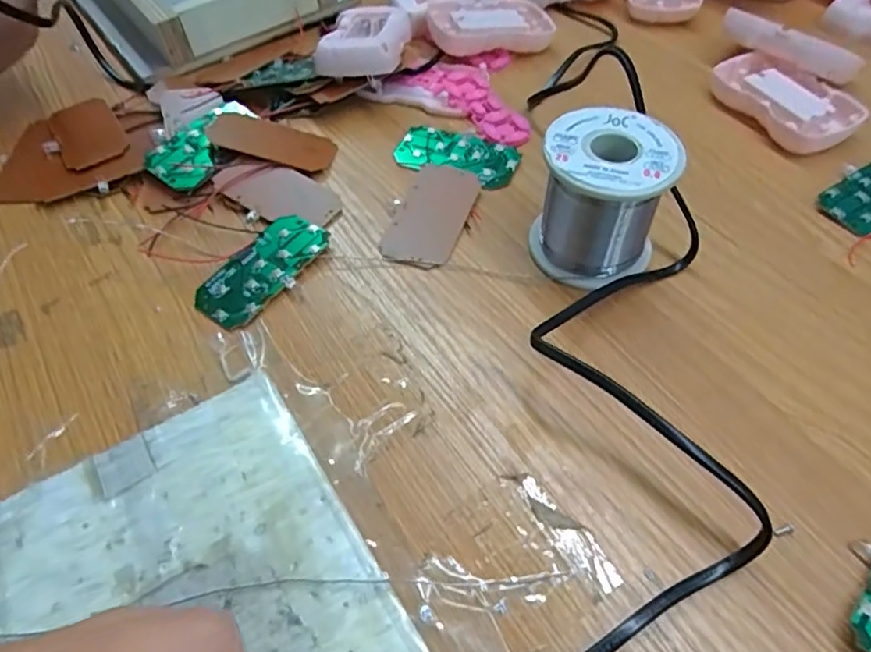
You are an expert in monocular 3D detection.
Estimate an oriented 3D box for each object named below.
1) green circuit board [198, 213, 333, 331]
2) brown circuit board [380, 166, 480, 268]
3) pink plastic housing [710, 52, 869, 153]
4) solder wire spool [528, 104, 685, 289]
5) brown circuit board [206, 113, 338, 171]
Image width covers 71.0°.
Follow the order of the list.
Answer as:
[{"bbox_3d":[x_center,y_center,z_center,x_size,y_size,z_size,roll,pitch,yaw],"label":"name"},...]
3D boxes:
[{"bbox_3d":[-0.090,-0.030,0.316,0.038,0.005,0.073,29,59,21],"label":"green circuit board"},{"bbox_3d":[-0.001,-0.062,0.339,0.037,0.006,0.075,15,55,12],"label":"brown circuit board"},{"bbox_3d":[0.220,-0.143,0.386,0.056,0.017,0.089,-31,59,-20],"label":"pink plastic housing"},{"bbox_3d":[0.081,-0.062,0.301,0.059,0.063,0.062,17,56,13],"label":"solder wire spool"},{"bbox_3d":[-0.099,-0.114,0.375,0.075,0.004,0.034,17,51,5],"label":"brown circuit board"}]

